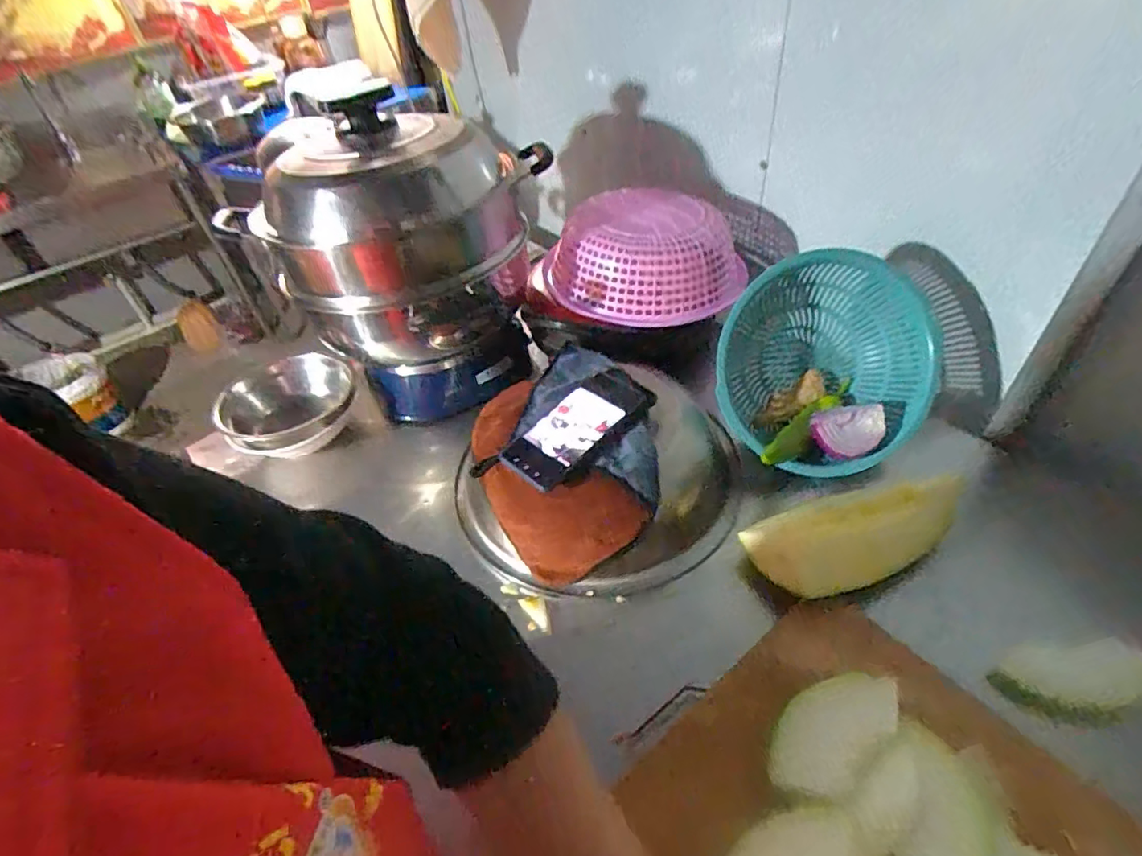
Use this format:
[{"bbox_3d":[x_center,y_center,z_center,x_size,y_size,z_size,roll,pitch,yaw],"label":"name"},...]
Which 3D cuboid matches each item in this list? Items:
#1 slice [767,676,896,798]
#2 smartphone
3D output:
[{"bbox_3d":[0.214,0.247,0.460,0.121,0.016,0.066,-35,50,-26],"label":"slice"},{"bbox_3d":[0.008,-0.006,0.651,0.186,0.016,0.083,-39,52,-22],"label":"smartphone"}]

